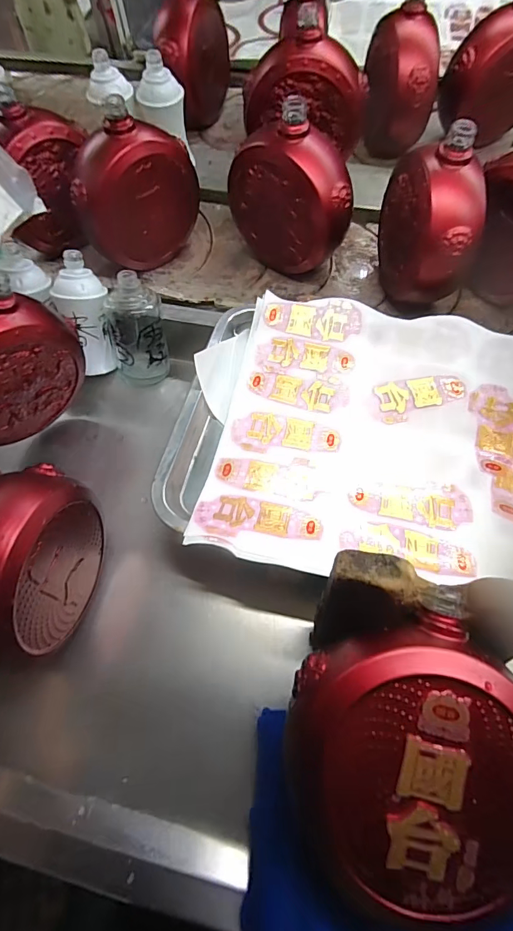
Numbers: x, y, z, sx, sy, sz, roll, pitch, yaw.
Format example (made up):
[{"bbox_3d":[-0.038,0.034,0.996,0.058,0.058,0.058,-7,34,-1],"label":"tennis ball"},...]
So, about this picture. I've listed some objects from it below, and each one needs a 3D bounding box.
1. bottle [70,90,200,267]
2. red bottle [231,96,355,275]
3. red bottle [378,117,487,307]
[{"bbox_3d":[-0.130,-0.295,0.468,0.131,0.153,0.049,-30,68,-11],"label":"bottle"},{"bbox_3d":[0.037,-0.285,0.457,0.135,0.149,0.058,35,71,16],"label":"red bottle"},{"bbox_3d":[0.172,-0.237,0.425,0.055,0.143,0.124,-7,65,-1],"label":"red bottle"}]

